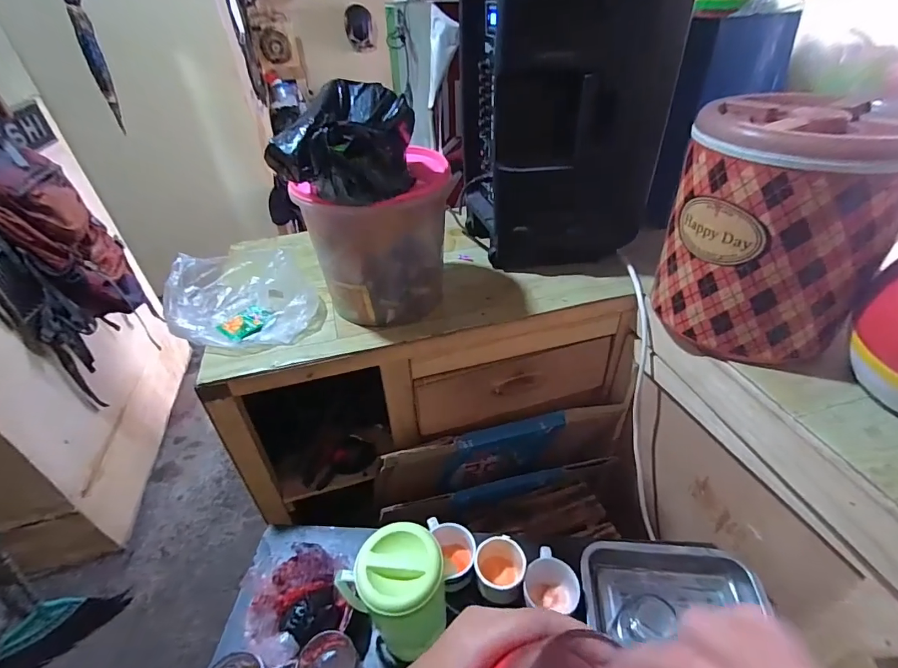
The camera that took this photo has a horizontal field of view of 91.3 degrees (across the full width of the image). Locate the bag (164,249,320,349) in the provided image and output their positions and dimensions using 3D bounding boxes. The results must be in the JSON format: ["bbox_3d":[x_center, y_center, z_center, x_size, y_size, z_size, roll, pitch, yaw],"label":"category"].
[{"bbox_3d":[-0.387,-0.074,0.802,0.230,0.098,0.263,-27,43,-25],"label":"bag"}]

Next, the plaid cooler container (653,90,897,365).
[{"bbox_3d":[0.456,-0.145,0.635,0.252,0.299,0.208,20,45,28],"label":"plaid cooler container"}]

